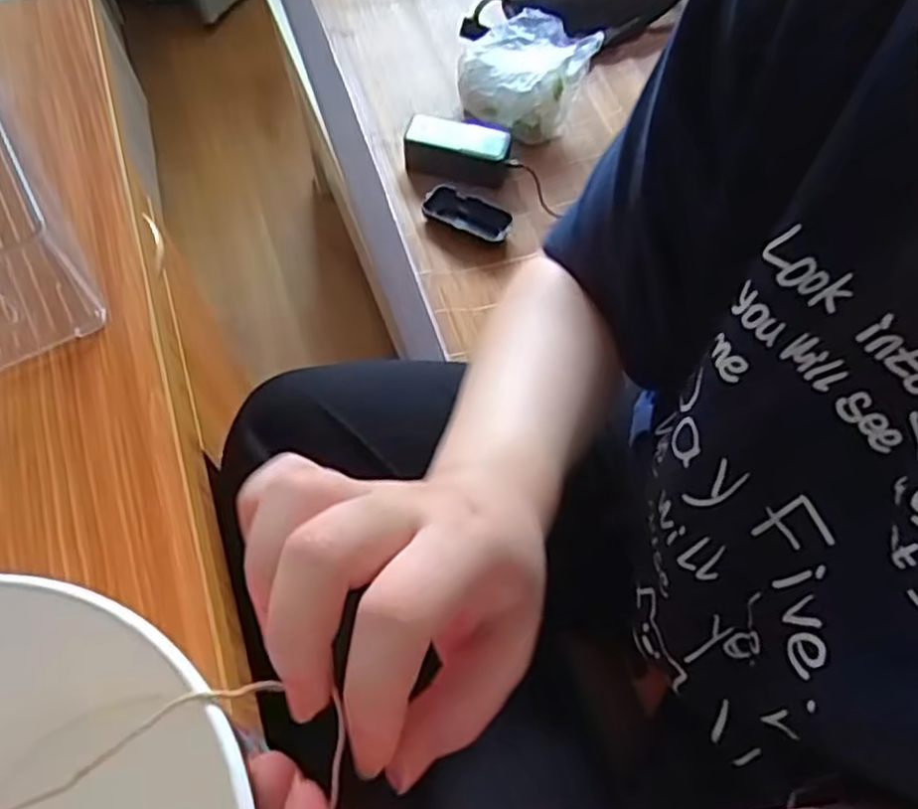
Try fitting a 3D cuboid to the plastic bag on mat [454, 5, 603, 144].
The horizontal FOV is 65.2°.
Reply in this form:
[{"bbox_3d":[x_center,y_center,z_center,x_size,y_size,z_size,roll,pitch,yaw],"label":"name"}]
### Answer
[{"bbox_3d":[0.081,-0.431,0.929,0.152,0.089,0.145,32,67,16],"label":"plastic bag on mat"}]

